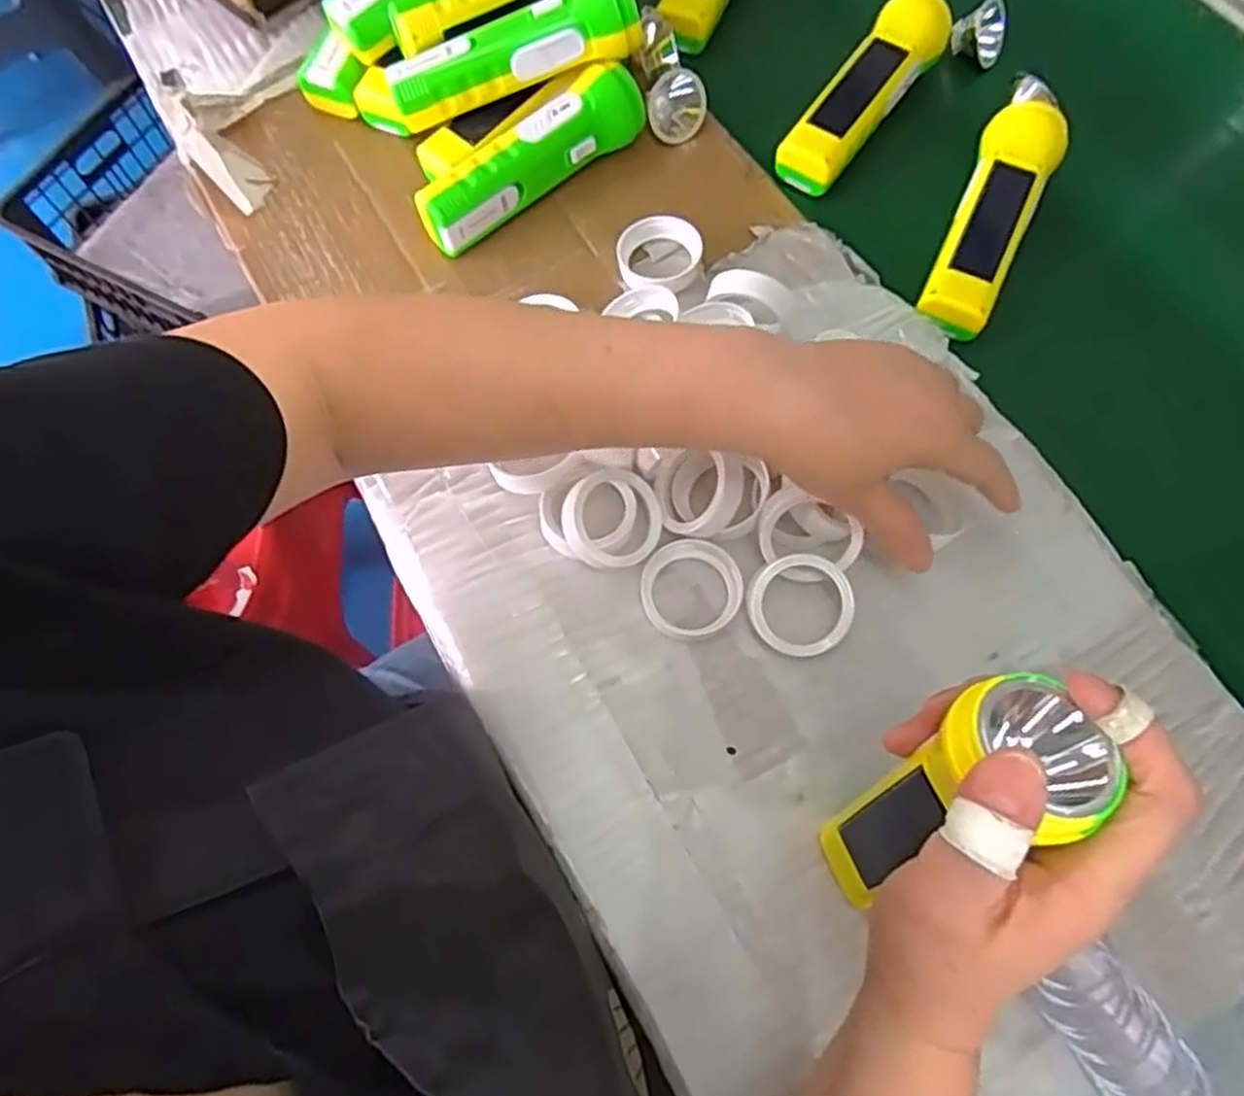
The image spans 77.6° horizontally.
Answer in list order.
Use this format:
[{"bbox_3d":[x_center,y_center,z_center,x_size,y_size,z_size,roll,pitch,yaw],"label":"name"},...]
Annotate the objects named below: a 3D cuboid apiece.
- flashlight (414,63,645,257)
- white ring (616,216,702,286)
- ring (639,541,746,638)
[{"bbox_3d":[-0.062,-0.255,0.506,0.161,0.048,0.037,-35,73,-10],"label":"flashlight"},{"bbox_3d":[0.024,-0.191,0.501,0.053,0.018,0.047,7,71,4],"label":"white ring"},{"bbox_3d":[0.037,0.022,0.422,0.053,0.011,0.051,-1,70,2],"label":"ring"}]

